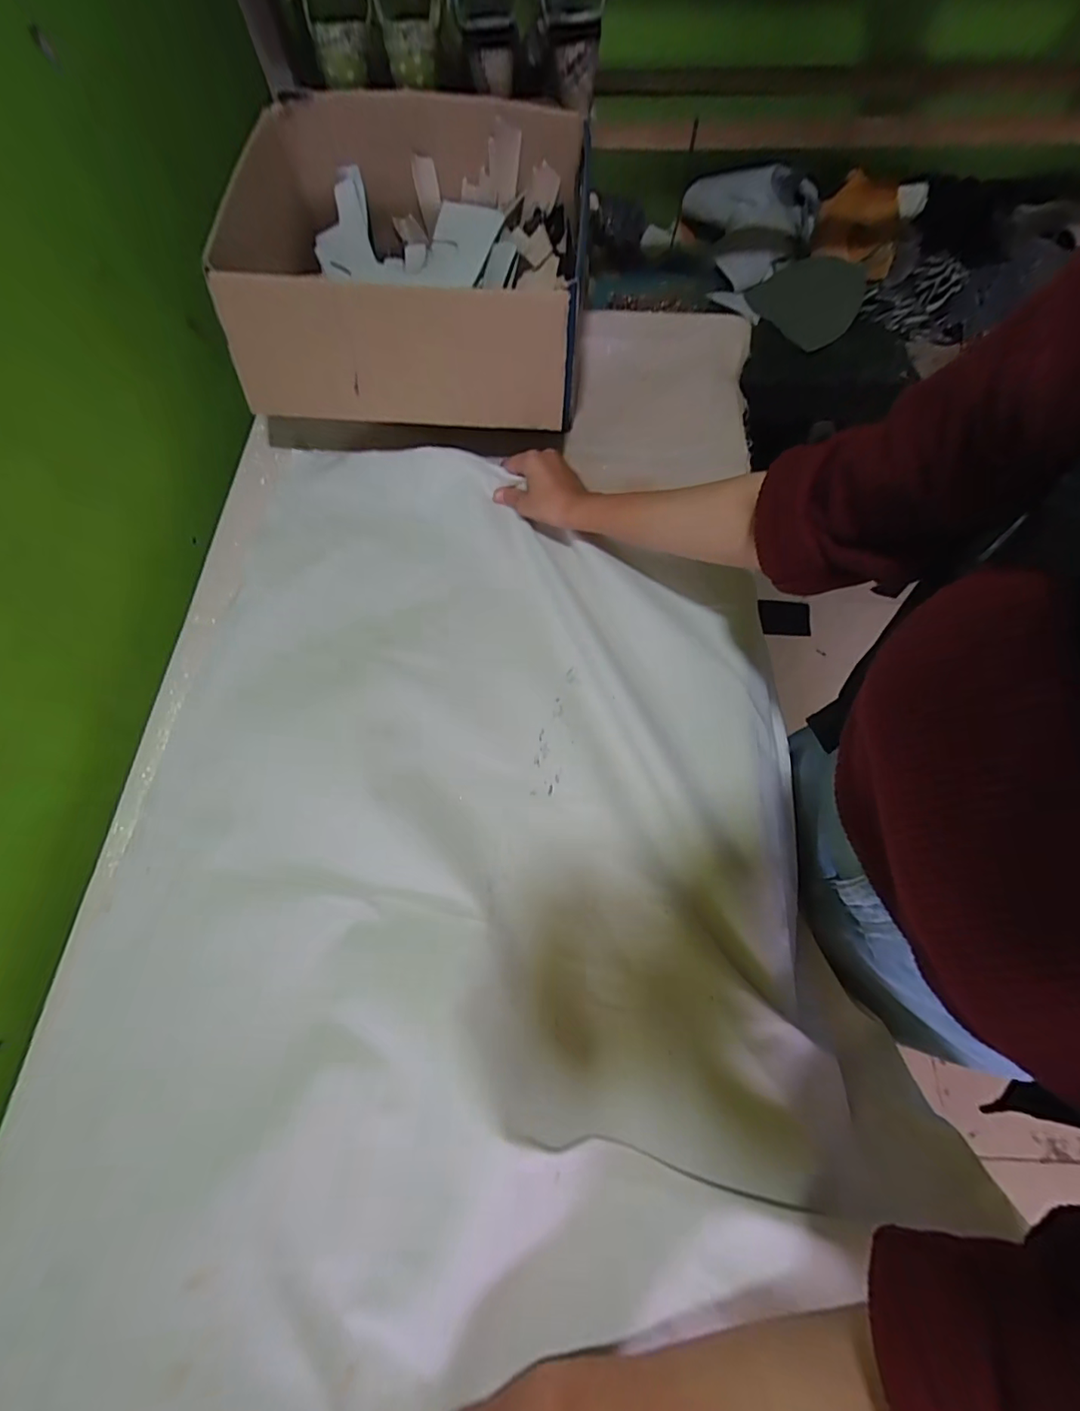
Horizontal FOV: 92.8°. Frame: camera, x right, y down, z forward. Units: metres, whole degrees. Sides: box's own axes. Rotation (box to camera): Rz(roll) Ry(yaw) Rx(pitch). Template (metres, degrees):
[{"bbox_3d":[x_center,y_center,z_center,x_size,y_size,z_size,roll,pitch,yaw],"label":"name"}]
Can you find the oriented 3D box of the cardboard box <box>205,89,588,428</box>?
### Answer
[{"bbox_3d":[-0.141,-0.485,0.591,0.399,0.174,0.330,0,68,0],"label":"cardboard box"}]

